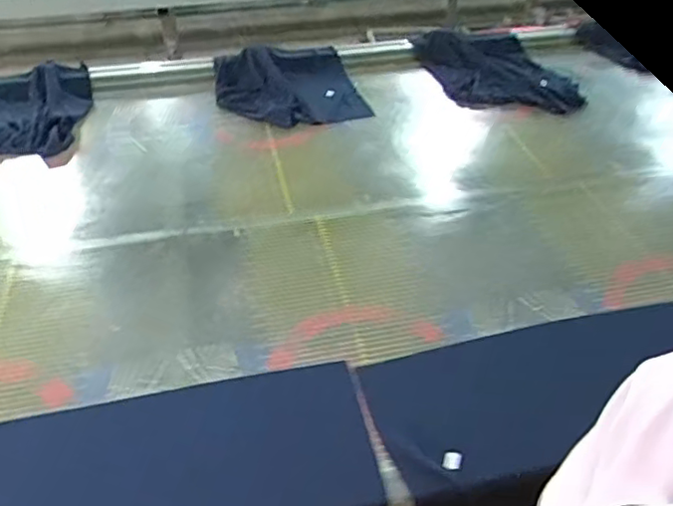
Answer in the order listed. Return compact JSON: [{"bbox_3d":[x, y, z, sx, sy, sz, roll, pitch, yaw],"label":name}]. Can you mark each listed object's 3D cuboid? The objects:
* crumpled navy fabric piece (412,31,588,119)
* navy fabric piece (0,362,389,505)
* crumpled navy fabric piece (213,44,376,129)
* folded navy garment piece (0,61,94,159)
[{"bbox_3d":[0.386,-0.457,1.524,0.331,0.066,0.361,-7,40,-8],"label":"crumpled navy fabric piece"},{"bbox_3d":[-0.203,0.262,0.725,0.491,0.024,0.249,-8,39,-10],"label":"navy fabric piece"},{"bbox_3d":[-0.112,-0.394,1.434,0.321,0.075,0.382,-10,41,-12],"label":"crumpled navy fabric piece"},{"bbox_3d":[-0.657,-0.306,1.351,0.251,0.069,0.297,-10,41,-12],"label":"folded navy garment piece"}]

